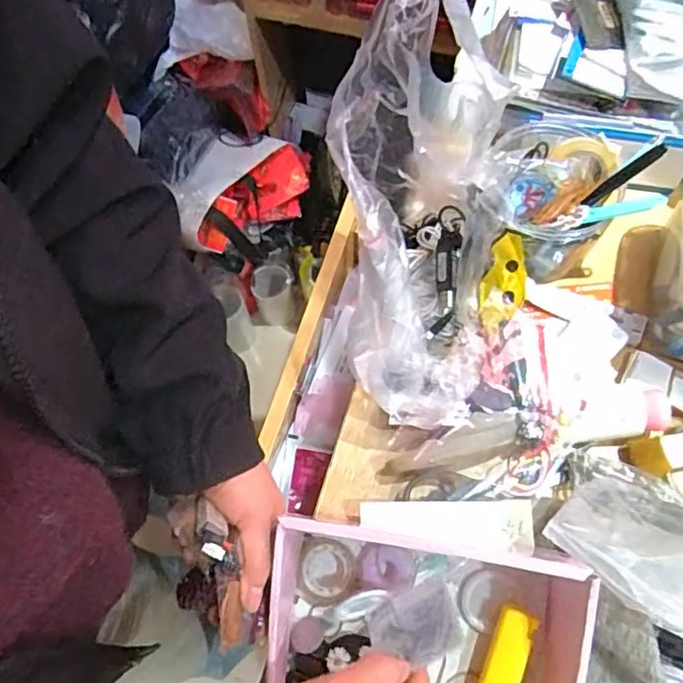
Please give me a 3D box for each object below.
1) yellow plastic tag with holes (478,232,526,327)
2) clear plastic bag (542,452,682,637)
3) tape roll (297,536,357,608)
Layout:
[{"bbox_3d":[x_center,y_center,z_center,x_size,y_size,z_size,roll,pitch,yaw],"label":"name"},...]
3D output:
[{"bbox_3d":[0.134,-0.050,0.485,0.042,0.018,0.073,8,94,-33],"label":"yellow plastic tag with holes"},{"bbox_3d":[0.208,0.134,0.403,0.124,0.066,0.099,34,72,15],"label":"clear plastic bag"},{"bbox_3d":[-0.010,0.166,0.427,0.042,0.015,0.044,-1,67,2],"label":"tape roll"}]

